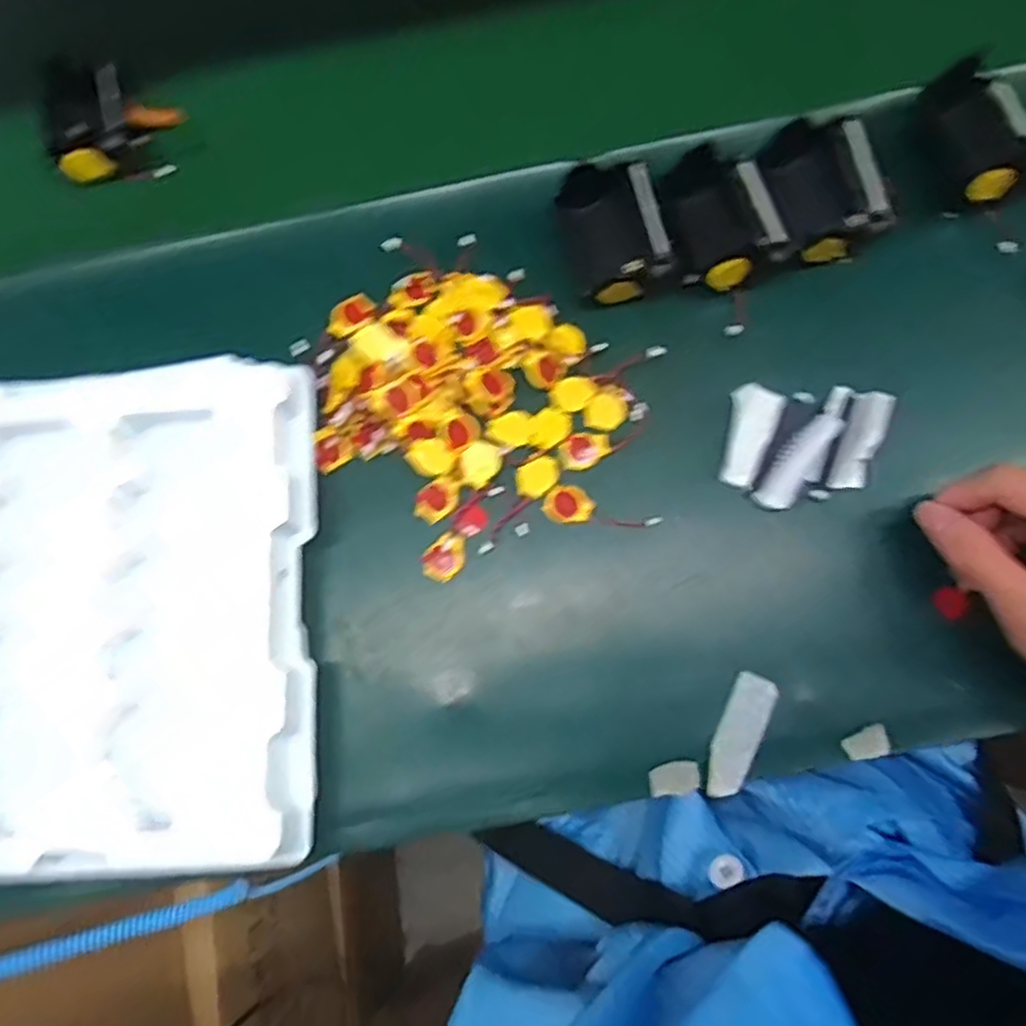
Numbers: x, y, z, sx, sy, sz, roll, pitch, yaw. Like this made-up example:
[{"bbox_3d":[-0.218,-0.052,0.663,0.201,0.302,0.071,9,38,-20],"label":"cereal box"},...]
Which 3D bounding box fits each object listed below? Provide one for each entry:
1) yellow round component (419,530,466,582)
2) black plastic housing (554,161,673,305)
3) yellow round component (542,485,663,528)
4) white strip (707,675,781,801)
[{"bbox_3d":[-0.037,0.025,0.413,0.027,0.009,0.021,-41,77,-6],"label":"yellow round component"},{"bbox_3d":[0.057,-0.155,0.422,0.055,0.040,0.074,-18,80,1],"label":"black plastic housing"},{"bbox_3d":[0.048,0.001,0.414,0.063,0.007,0.019,15,78,8],"label":"yellow round component"},{"bbox_3d":[0.116,0.114,0.384,0.023,0.011,0.063,21,79,9],"label":"white strip"}]

